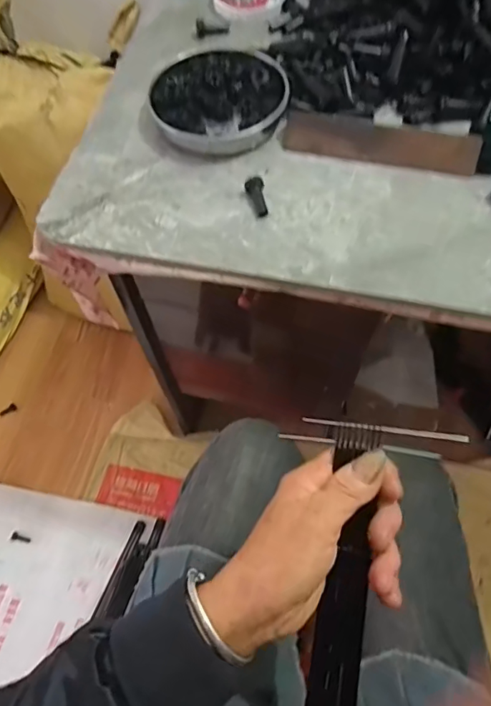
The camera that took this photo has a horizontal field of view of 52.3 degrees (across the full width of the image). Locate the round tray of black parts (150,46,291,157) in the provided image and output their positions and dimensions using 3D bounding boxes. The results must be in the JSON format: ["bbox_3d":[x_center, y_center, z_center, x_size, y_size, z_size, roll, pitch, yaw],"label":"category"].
[{"bbox_3d":[-0.025,-0.262,0.508,0.133,0.025,0.122,-1,63,1],"label":"round tray of black parts"}]

